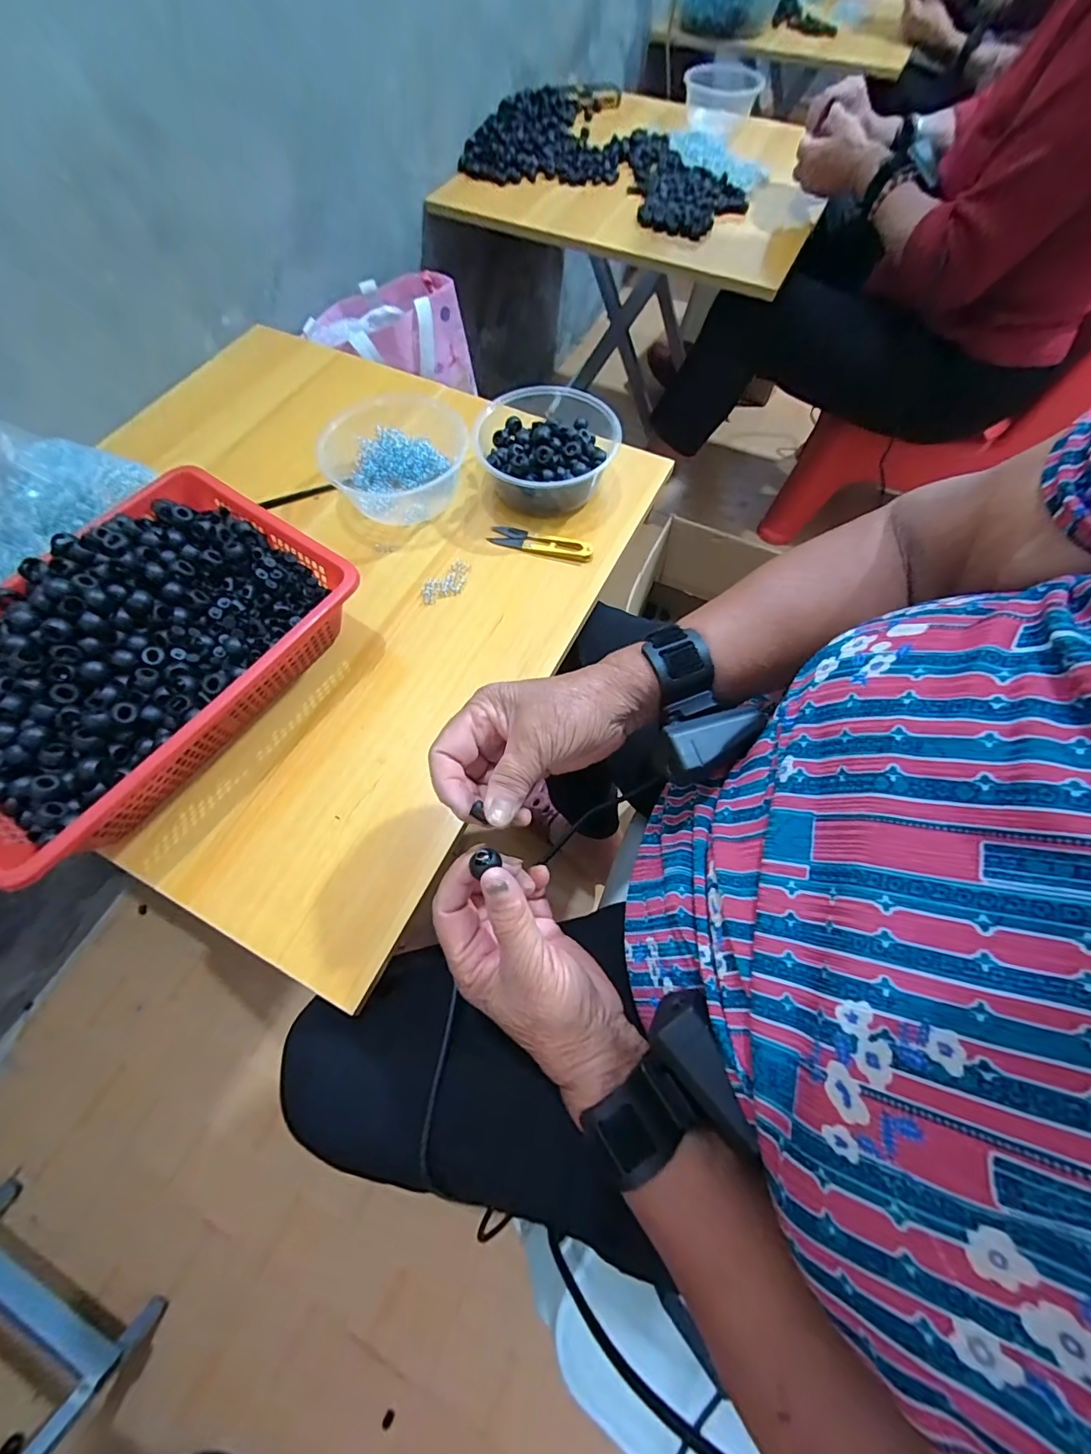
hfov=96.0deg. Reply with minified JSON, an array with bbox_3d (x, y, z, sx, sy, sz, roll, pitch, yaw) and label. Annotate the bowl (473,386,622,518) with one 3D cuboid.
[{"bbox_3d":[0.003,-0.286,0.501,0.137,0.070,0.155,14,67,6],"label":"bowl"}]

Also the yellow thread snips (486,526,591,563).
[{"bbox_3d":[-0.004,-0.185,0.492,0.104,0.006,0.024,14,67,6],"label":"yellow thread snips"}]

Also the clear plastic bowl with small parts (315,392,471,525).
[{"bbox_3d":[-0.152,-0.272,0.501,0.142,0.059,0.116,13,67,6],"label":"clear plastic bowl with small parts"}]

